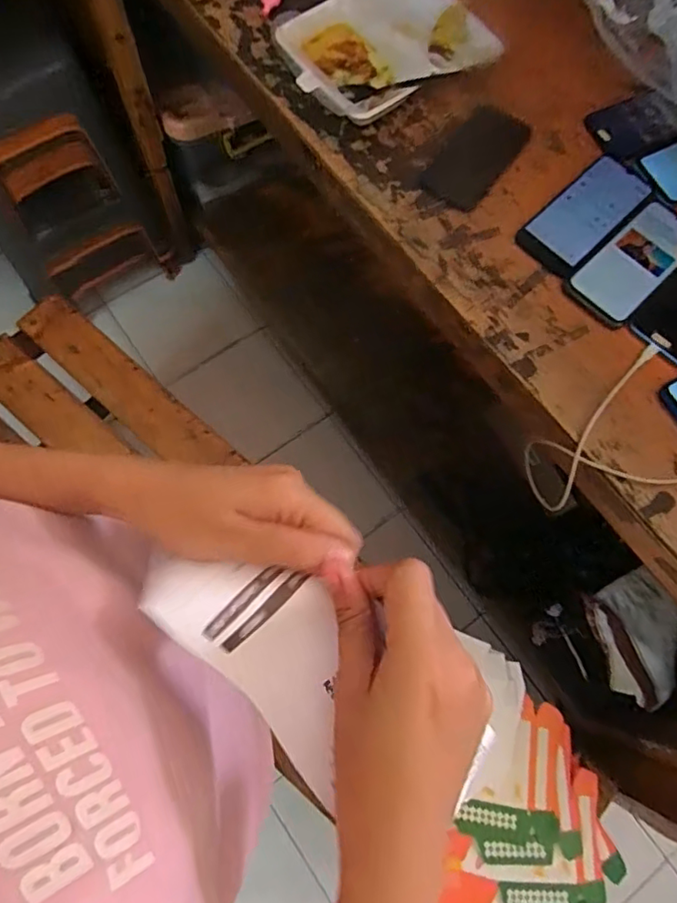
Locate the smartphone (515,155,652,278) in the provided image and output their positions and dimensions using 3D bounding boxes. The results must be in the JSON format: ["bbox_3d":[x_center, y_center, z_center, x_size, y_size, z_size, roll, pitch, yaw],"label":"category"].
[{"bbox_3d":[0.287,-0.275,0.645,0.175,0.009,0.075,-42,79,-13],"label":"smartphone"}]

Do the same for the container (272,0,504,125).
[{"bbox_3d":[0.057,-0.502,0.690,0.254,0.045,0.187,-35,77,-12],"label":"container"}]

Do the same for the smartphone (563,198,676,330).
[{"bbox_3d":[0.335,-0.216,0.628,0.177,0.007,0.081,-42,79,-13],"label":"smartphone"}]

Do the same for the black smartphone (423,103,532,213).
[{"bbox_3d":[0.164,-0.353,0.670,0.074,0.004,0.148,35,75,8],"label":"black smartphone"}]

